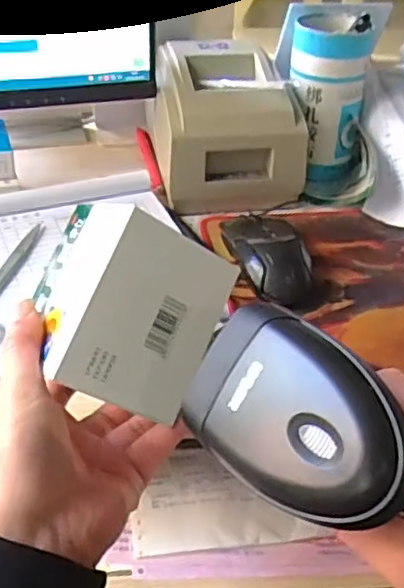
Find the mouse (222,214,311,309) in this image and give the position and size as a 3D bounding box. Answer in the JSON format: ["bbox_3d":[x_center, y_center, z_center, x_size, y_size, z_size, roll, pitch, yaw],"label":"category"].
[{"bbox_3d":[0.054,-0.034,0.530,0.054,0.037,0.104,-10,39,-15],"label":"mouse"}]

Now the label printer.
[{"bbox_3d":[0.024,-0.162,0.626,0.143,0.117,0.156,1,37,-2],"label":"label printer"}]

